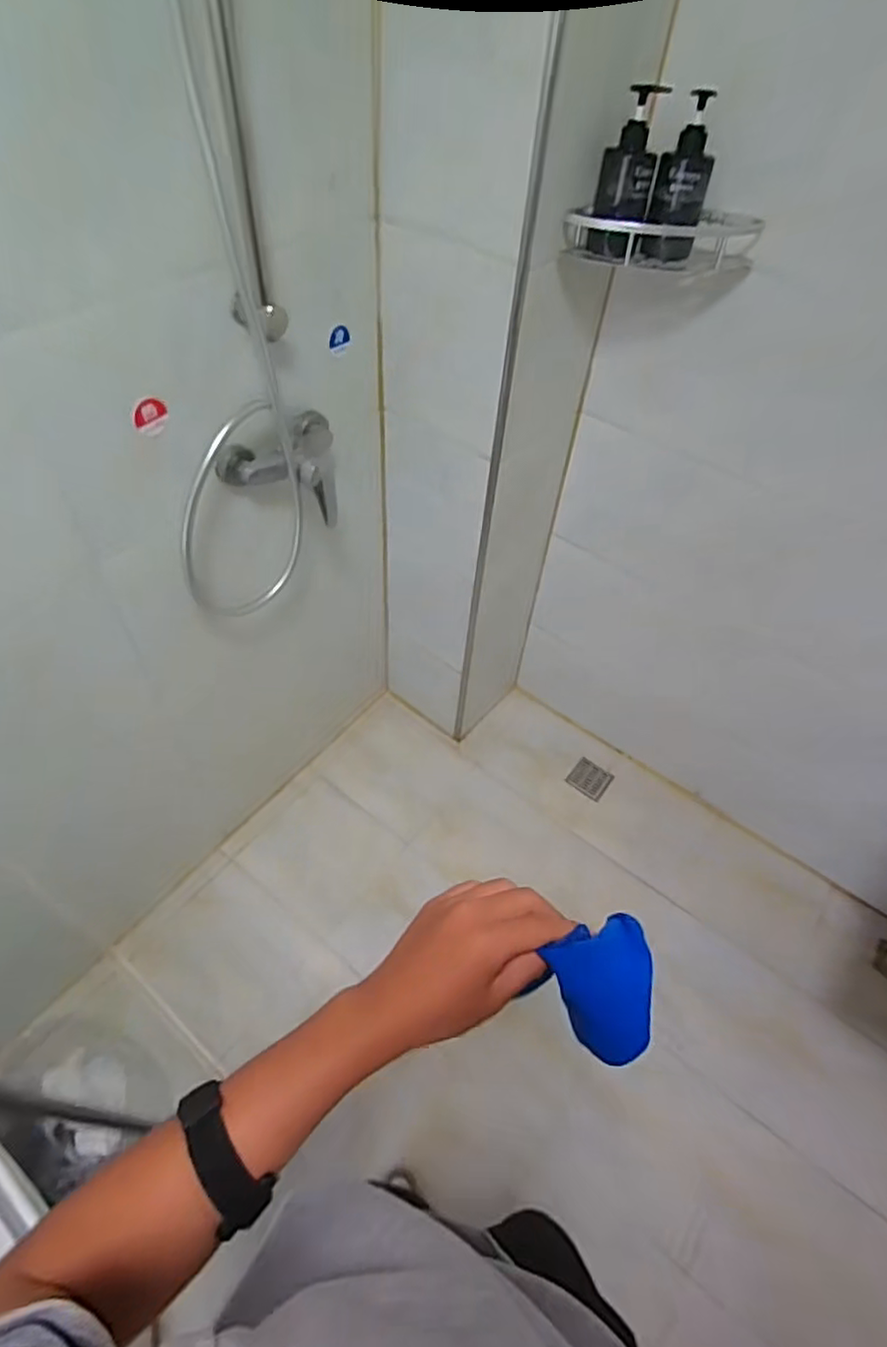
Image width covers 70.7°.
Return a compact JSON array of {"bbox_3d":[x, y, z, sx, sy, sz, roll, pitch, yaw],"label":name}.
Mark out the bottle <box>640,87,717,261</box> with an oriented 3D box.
[{"bbox_3d":[0.330,-0.675,0.860,0.075,0.165,0.083,17,51,9],"label":"bottle"}]

